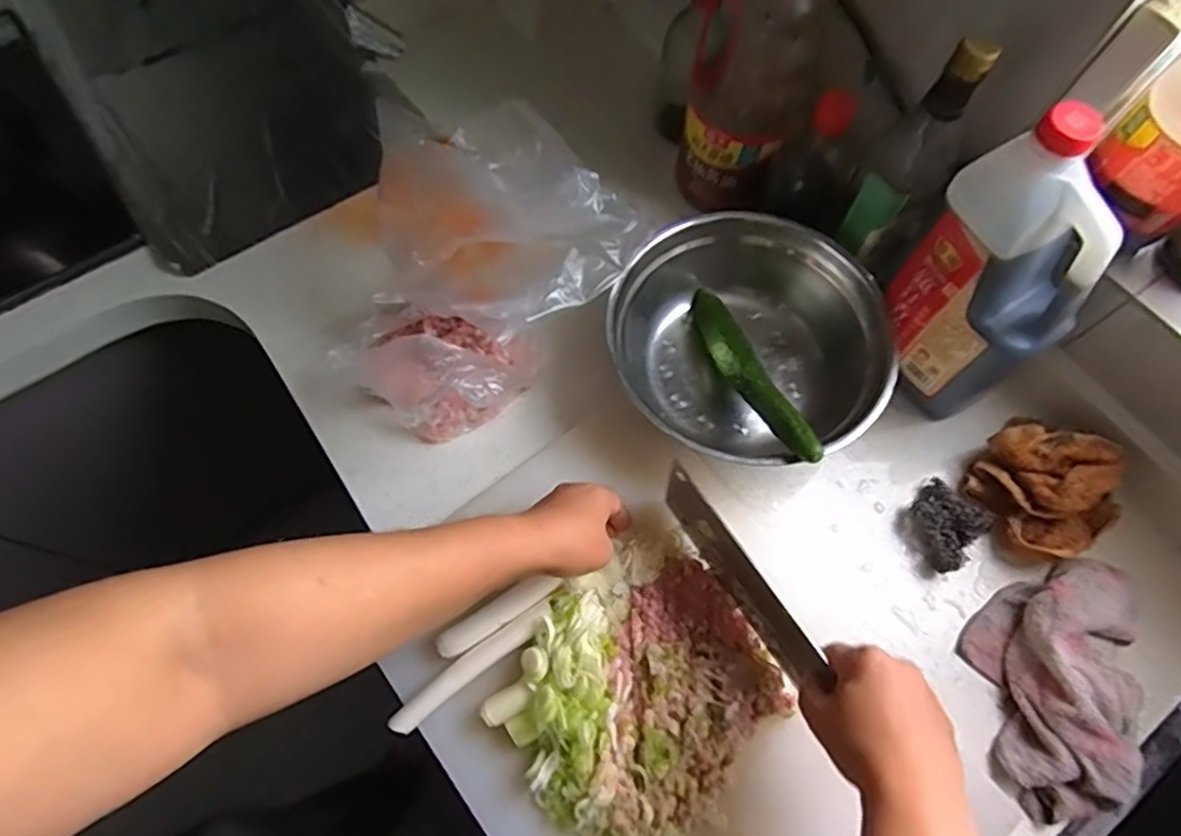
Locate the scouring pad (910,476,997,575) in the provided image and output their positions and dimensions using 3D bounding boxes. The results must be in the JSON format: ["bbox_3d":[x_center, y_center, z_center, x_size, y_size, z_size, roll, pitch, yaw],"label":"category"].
[{"bbox_3d":[0.312,0.094,0.580,0.070,0.030,0.062,-38,72,-16],"label":"scouring pad"}]

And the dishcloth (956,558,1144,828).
[{"bbox_3d":[0.366,0.206,0.514,0.120,0.046,0.197,9,67,3],"label":"dishcloth"}]

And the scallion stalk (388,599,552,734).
[{"bbox_3d":[-0.092,0.193,0.513,0.143,0.017,0.021,-35,72,-15],"label":"scallion stalk"}]

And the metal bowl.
[{"bbox_3d":[0.132,-0.067,0.592,0.196,0.110,0.248,-26,70,-12],"label":"metal bowl"}]

